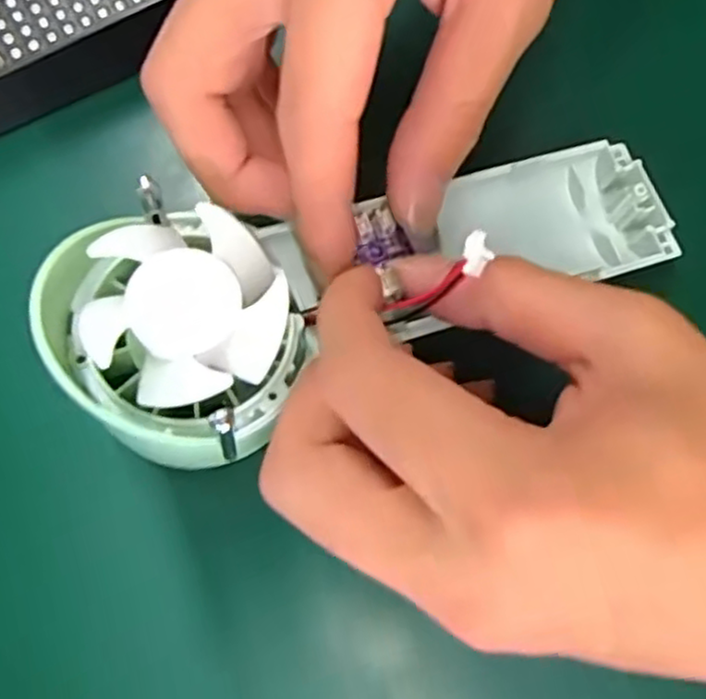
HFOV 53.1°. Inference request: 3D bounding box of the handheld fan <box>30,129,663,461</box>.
[{"bbox_3d":[0.009,-0.025,0.191,0.175,0.034,0.064,-19,76,-21],"label":"handheld fan"}]

